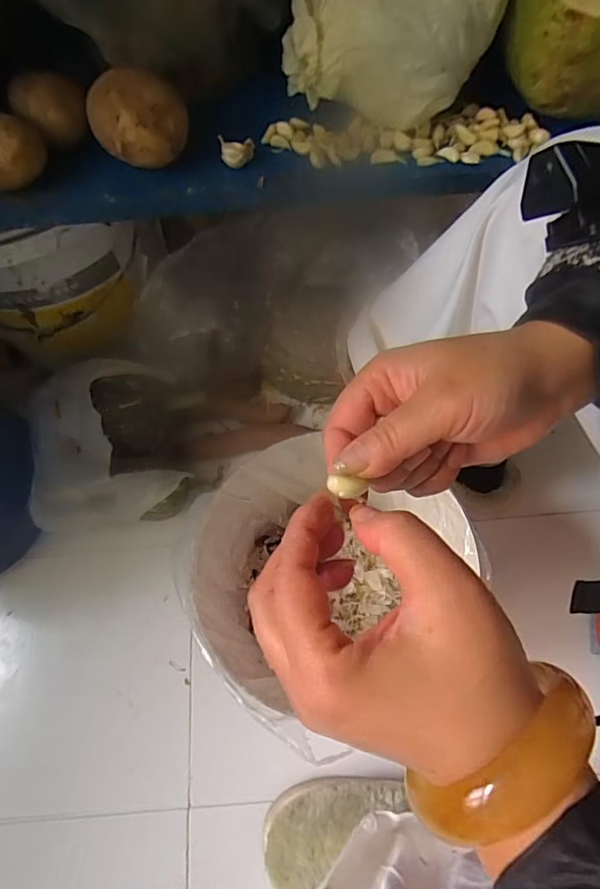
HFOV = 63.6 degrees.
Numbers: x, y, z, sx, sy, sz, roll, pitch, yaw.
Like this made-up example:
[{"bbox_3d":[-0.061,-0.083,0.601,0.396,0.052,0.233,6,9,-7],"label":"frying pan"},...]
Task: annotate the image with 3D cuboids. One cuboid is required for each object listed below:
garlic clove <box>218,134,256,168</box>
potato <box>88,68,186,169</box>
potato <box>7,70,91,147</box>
[{"bbox_3d":[-0.055,-0.259,0.428,0.029,0.021,0.017,-4,66,-1],"label":"garlic clove"},{"bbox_3d":[-0.137,-0.278,0.416,0.077,0.059,0.076,-22,68,-9],"label":"potato"},{"bbox_3d":[-0.210,-0.284,0.416,0.056,0.045,0.052,-32,70,-13],"label":"potato"}]

